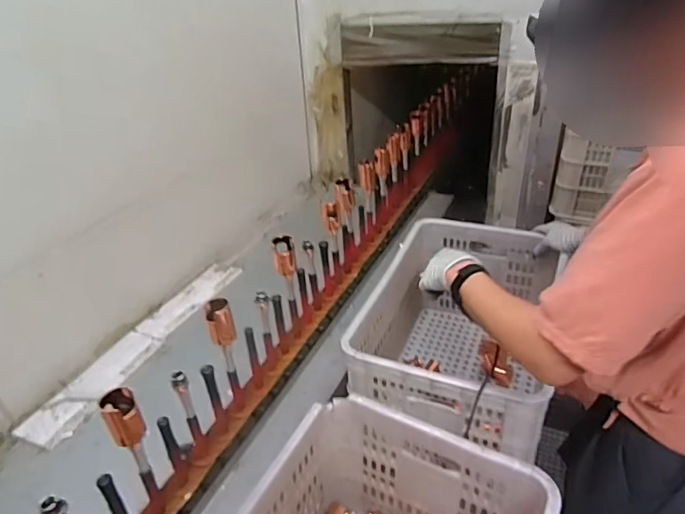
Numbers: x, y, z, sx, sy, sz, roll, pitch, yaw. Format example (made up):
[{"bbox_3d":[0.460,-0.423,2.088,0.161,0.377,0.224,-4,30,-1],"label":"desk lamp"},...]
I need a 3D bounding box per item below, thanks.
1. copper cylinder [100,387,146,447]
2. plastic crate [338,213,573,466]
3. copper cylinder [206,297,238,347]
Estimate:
[{"bbox_3d":[-0.280,0.205,0.637,0.039,0.072,0.035,-23,38,-30],"label":"copper cylinder"},{"bbox_3d":[0.262,0.184,1.103,0.344,0.304,0.573,11,34,20],"label":"plastic crate"},{"bbox_3d":[-0.191,0.101,0.787,0.040,0.075,0.033,-10,33,-13],"label":"copper cylinder"}]

